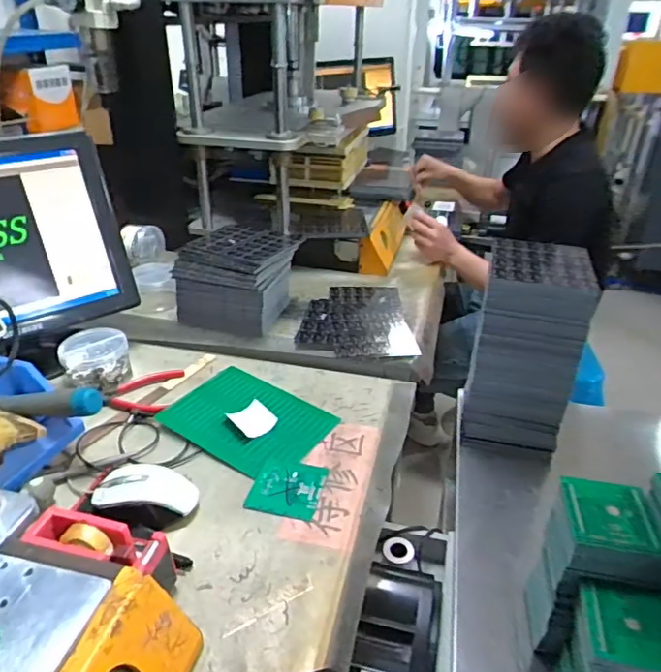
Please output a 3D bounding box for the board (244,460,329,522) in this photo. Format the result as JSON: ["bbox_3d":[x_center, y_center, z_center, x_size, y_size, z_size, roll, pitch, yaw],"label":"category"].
[{"bbox_3d":[-0.051,0.183,0.670,0.085,0.004,0.085,8,31,10],"label":"board"}]

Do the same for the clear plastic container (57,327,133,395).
[{"bbox_3d":[-0.362,0.037,0.858,0.099,0.056,0.099,-12,33,-21],"label":"clear plastic container"}]

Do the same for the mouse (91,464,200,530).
[{"bbox_3d":[-0.212,0.181,0.631,0.116,0.041,0.070,9,31,12],"label":"mouse"}]

